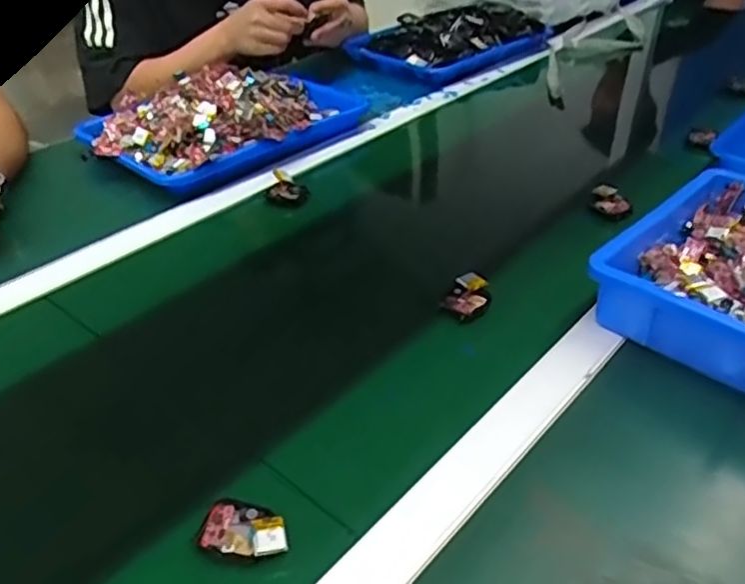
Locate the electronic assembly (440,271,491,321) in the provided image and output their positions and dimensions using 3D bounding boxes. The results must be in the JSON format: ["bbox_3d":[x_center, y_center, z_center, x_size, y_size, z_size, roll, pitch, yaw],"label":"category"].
[{"bbox_3d":[0.085,0.002,0.607,0.041,0.021,0.047,8,38,11],"label":"electronic assembly"}]

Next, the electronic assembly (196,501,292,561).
[{"bbox_3d":[-0.077,0.147,0.417,0.056,0.015,0.039,12,39,16],"label":"electronic assembly"}]

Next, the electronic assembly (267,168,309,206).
[{"bbox_3d":[-0.099,-0.122,0.791,0.047,0.021,0.053,-4,38,-5],"label":"electronic assembly"}]

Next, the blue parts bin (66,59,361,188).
[{"bbox_3d":[-0.193,-0.241,0.901,0.246,0.059,0.342,30,47,33],"label":"blue parts bin"}]

